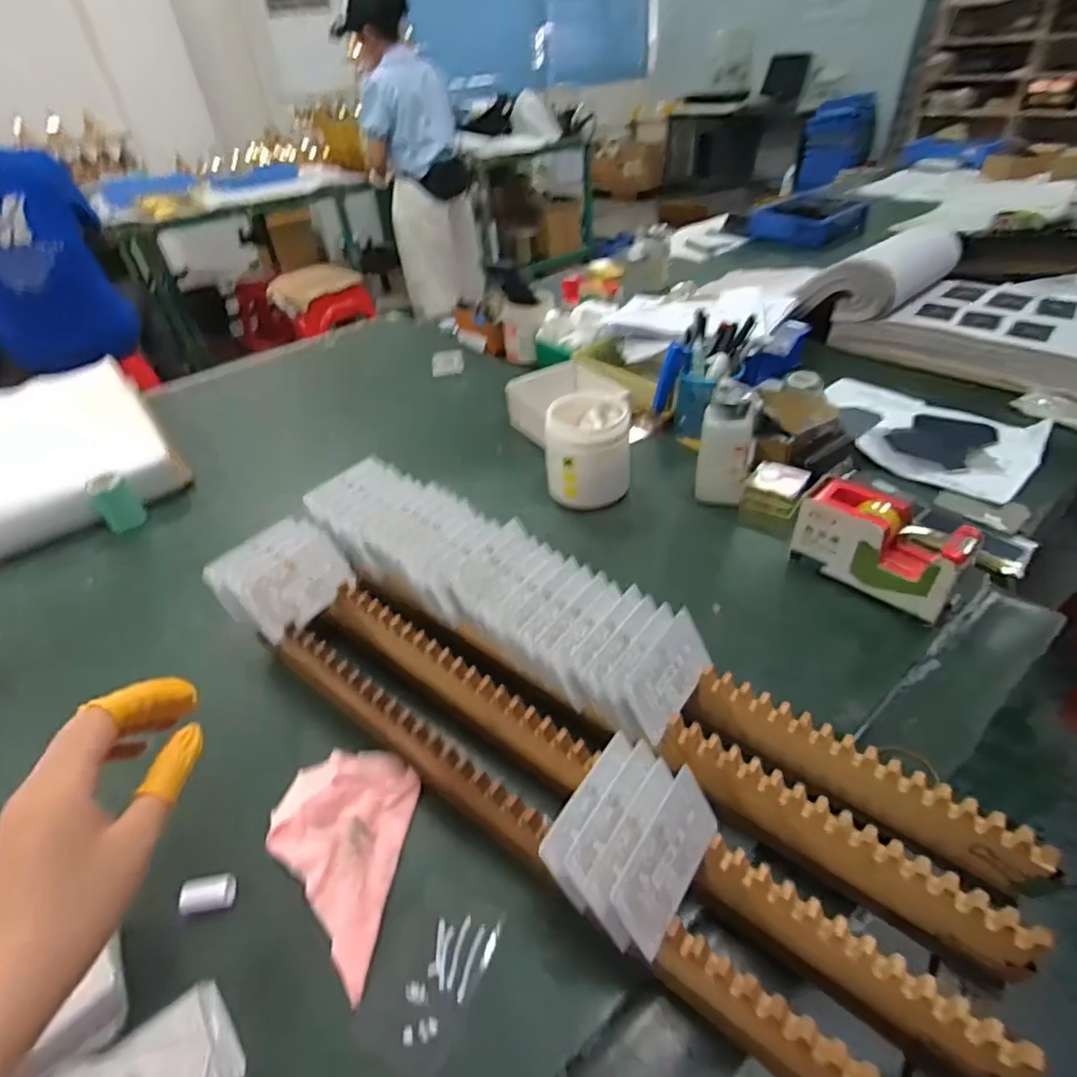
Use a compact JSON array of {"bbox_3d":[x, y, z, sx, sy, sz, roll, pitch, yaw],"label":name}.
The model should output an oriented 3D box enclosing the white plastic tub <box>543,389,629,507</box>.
[{"bbox_3d":[0.057,-0.103,0.682,0.094,0.099,0.100,0,42,6],"label":"white plastic tub"}]

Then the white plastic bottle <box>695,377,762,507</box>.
[{"bbox_3d":[0.203,-0.097,0.640,0.054,0.127,0.042,7,43,14],"label":"white plastic bottle"}]

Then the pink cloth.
[{"bbox_3d":[-0.142,0.211,0.399,0.094,0.015,0.142,1,42,8],"label":"pink cloth"}]

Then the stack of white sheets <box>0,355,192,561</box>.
[{"bbox_3d":[-0.668,-0.131,0.833,0.228,0.065,0.434,-29,46,-24],"label":"stack of white sheets"}]

